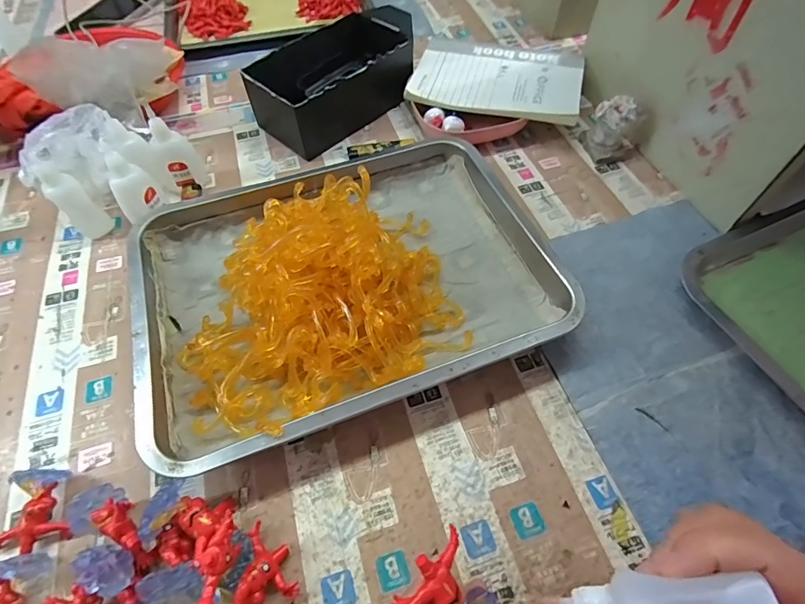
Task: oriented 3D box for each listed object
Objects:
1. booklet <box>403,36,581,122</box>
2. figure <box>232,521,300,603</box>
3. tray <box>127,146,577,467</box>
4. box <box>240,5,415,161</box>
[{"bbox_3d":[0.114,-0.273,0.510,0.193,0.011,0.133,13,63,10],"label":"booklet"},{"bbox_3d":[-0.086,0.164,0.267,0.035,0.019,0.044,-12,59,-6],"label":"figure"},{"bbox_3d":[-0.050,-0.037,0.360,0.340,0.072,0.260,-19,60,-11],"label":"tray"},{"bbox_3d":[-0.073,-0.273,0.512,0.116,0.072,0.202,39,67,21],"label":"box"}]

